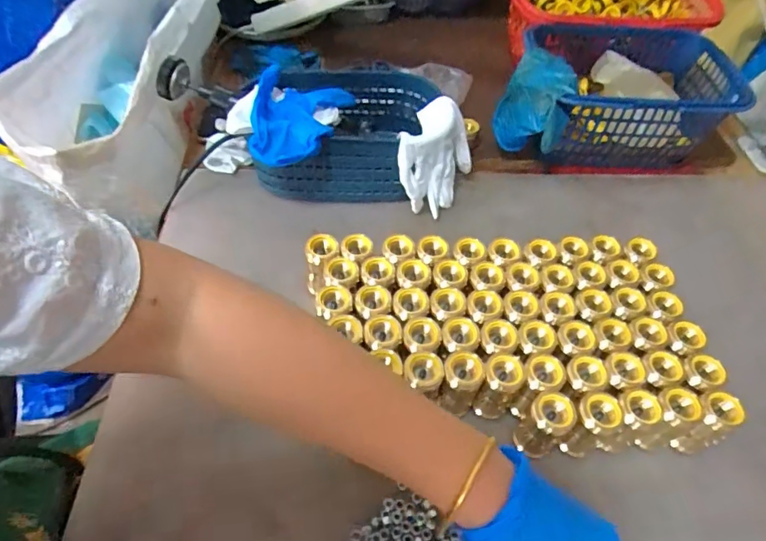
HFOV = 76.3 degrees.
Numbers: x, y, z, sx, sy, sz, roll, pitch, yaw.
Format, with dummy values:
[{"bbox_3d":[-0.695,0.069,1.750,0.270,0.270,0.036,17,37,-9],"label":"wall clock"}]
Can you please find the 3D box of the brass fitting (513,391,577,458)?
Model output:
[{"bbox_3d":[0.126,0.121,0.380,0.029,0.059,0.030,1,52,-1],"label":"brass fitting"}]

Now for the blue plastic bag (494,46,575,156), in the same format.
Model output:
[{"bbox_3d":[0.179,-0.200,0.582,0.039,0.109,0.110,-6,18,-28],"label":"blue plastic bag"}]

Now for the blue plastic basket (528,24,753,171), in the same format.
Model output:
[{"bbox_3d":[0.317,-0.221,0.635,0.239,0.114,0.186,-1,52,-2],"label":"blue plastic basket"}]

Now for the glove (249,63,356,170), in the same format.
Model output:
[{"bbox_3d":[-0.089,-0.166,0.521,0.088,0.032,0.141,8,52,2],"label":"glove"}]

